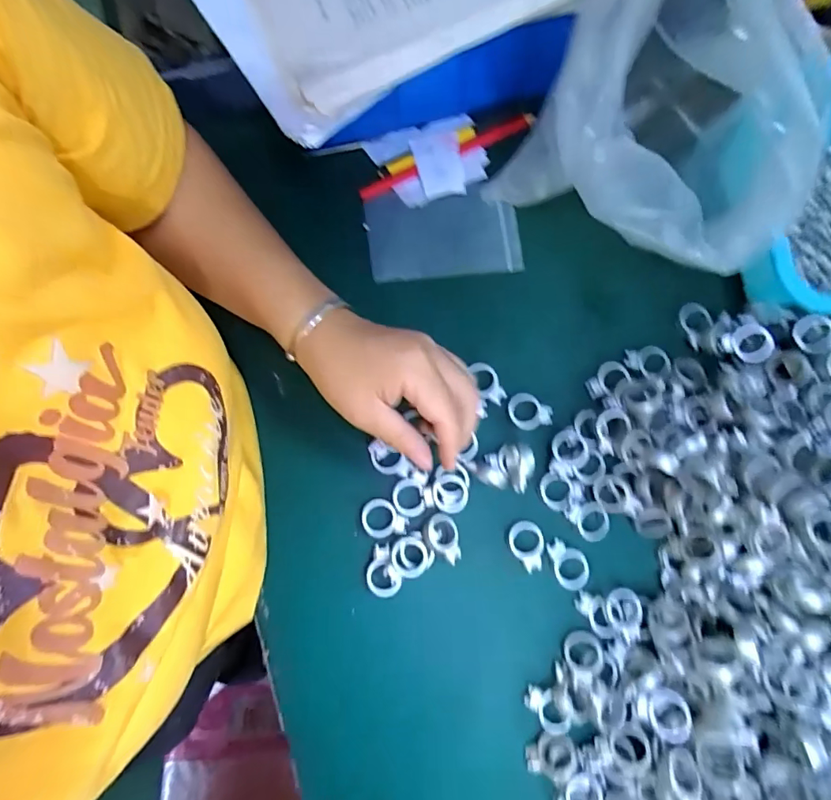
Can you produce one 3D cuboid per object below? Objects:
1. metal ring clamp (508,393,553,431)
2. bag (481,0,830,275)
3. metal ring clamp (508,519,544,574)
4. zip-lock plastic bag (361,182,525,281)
[{"bbox_3d":[0.090,0.009,0.365,0.035,0.004,0.028,5,79,-1],"label":"metal ring clamp"},{"bbox_3d":[0.172,-0.172,0.314,0.163,0.169,0.181,-35,83,-8],"label":"bag"},{"bbox_3d":[0.084,0.109,0.348,0.026,0.005,0.037,-18,81,-5],"label":"metal ring clamp"},{"bbox_3d":[0.024,-0.141,0.397,0.125,0.009,0.078,-8,80,-1],"label":"zip-lock plastic bag"}]

